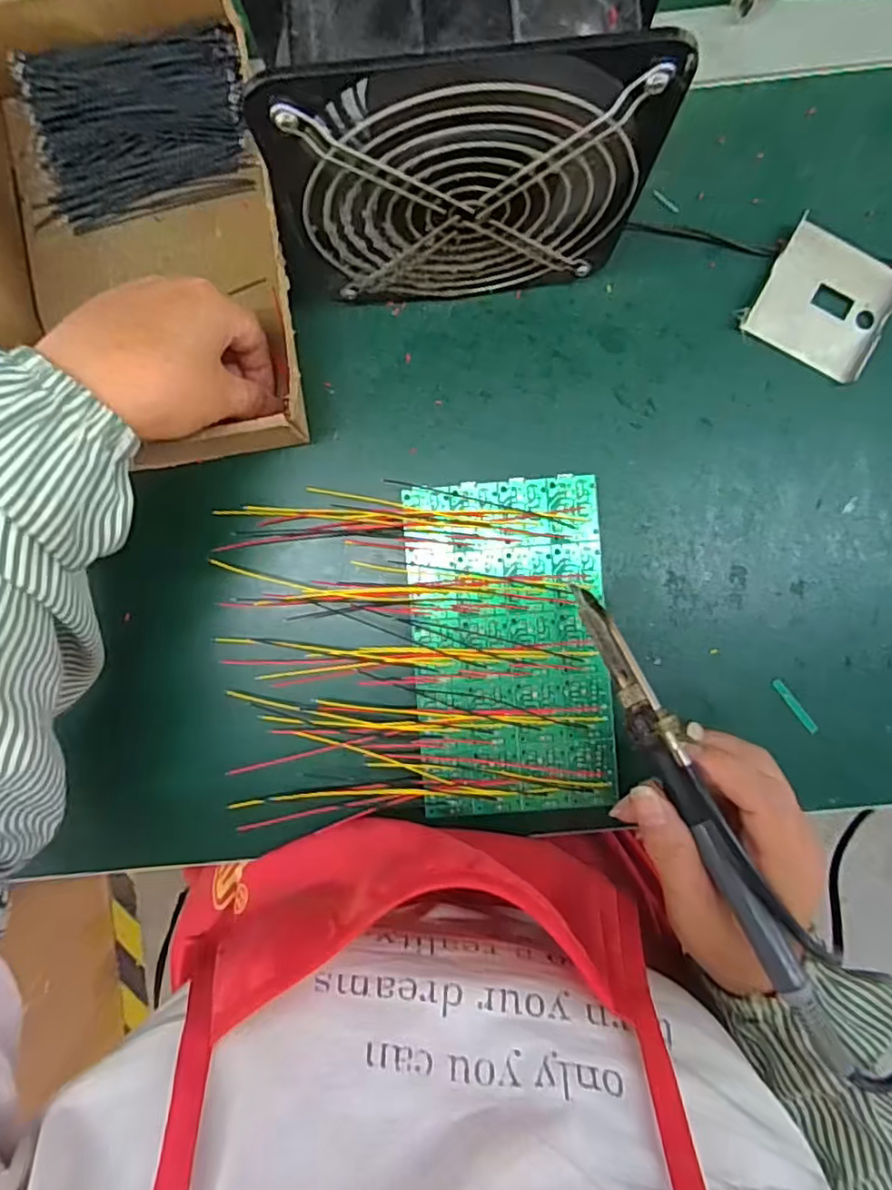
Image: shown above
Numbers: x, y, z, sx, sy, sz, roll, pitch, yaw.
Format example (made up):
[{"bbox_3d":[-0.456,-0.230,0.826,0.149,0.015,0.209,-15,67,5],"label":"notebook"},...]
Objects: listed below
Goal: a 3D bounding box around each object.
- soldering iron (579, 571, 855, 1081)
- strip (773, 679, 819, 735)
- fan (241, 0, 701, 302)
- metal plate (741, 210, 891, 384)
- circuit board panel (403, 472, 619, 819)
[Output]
[{"bbox_3d":[0.098,0.072,0.268,0.015,0.024,0.172,-26,69,1],"label":"soldering iron"},{"bbox_3d":[0.193,0.062,0.342,0.006,0.004,0.035,-39,89,1],"label":"strip"},{"bbox_3d":[0.006,-0.190,0.263,0.153,0.141,0.061,-4,91,2],"label":"fan"},{"bbox_3d":[0.206,-0.159,0.335,0.069,0.013,0.066,27,91,1],"label":"metal plate"},{"bbox_3d":[0.035,0.027,0.336,0.102,0.015,0.173,-5,90,2],"label":"circuit board panel"}]

